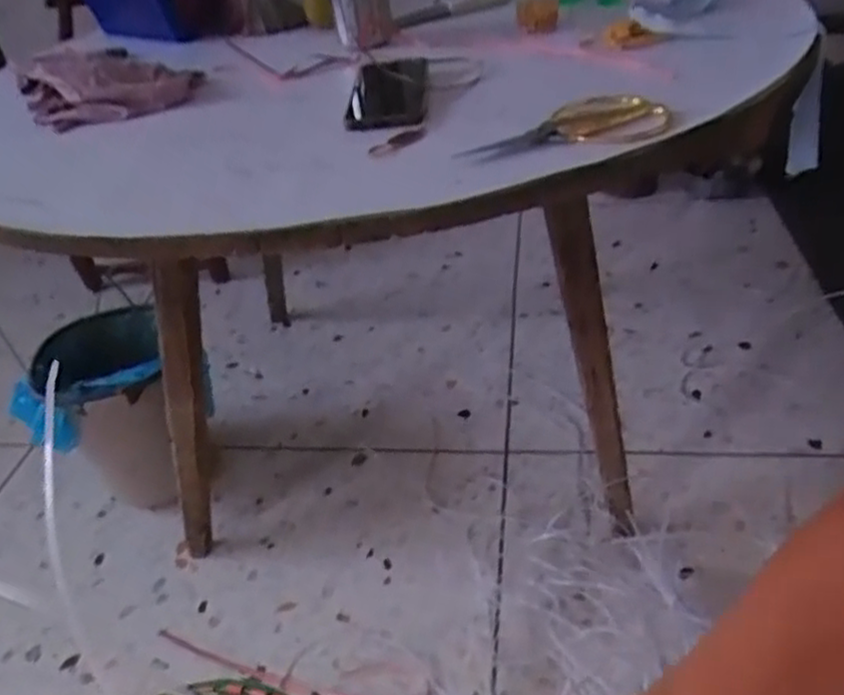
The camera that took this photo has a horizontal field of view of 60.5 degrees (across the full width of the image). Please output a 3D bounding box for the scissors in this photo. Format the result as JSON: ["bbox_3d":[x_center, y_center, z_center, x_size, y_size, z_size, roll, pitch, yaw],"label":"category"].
[{"bbox_3d":[0.120,-0.184,0.606,0.181,0.012,0.096,-16,37,-11],"label":"scissors"}]

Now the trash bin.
[{"bbox_3d":[-0.469,0.113,1.167,0.247,0.277,0.242,-6,36,2],"label":"trash bin"}]

